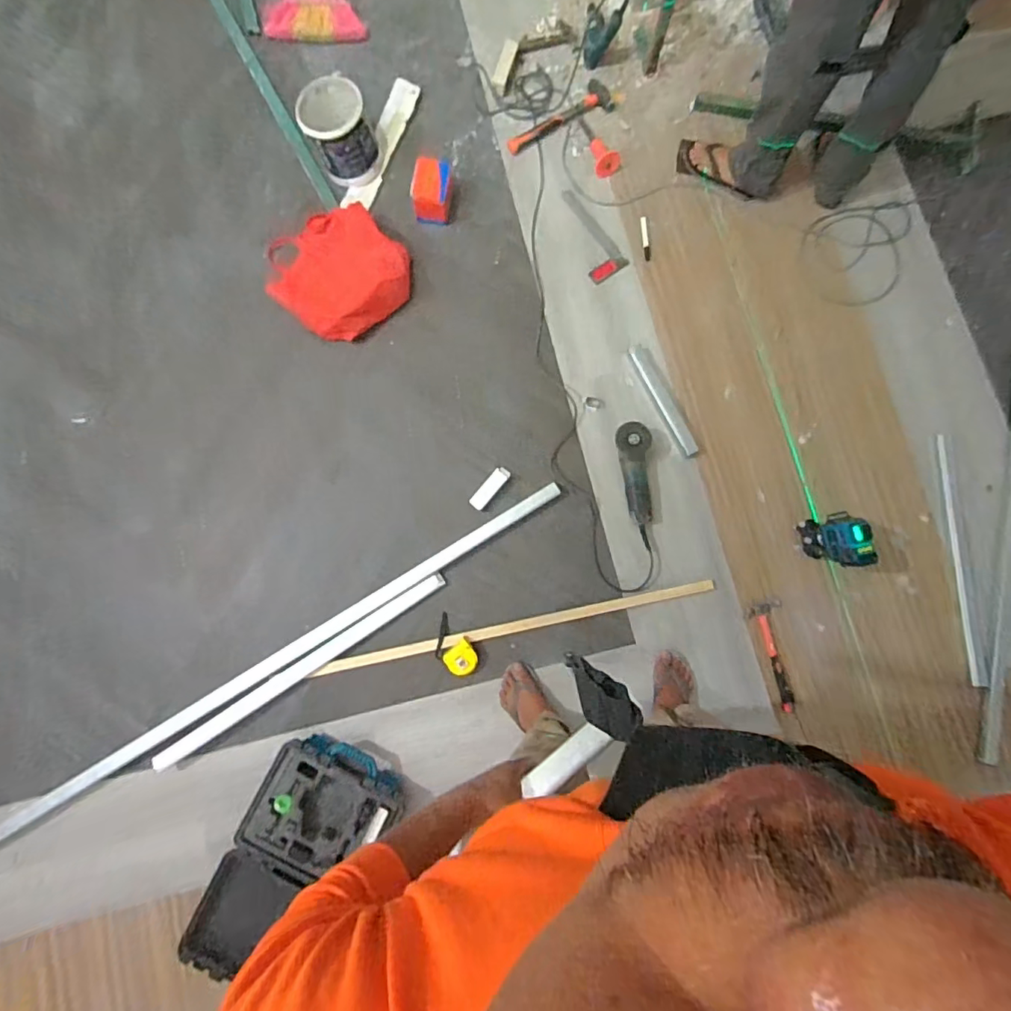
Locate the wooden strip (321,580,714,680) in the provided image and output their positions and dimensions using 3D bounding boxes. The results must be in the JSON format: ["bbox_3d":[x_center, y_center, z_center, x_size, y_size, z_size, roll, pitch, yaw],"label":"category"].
[{"bbox_3d":[0.032,0.323,1.395,1.061,0.020,0.031,-12,85,-3],"label":"wooden strip"}]

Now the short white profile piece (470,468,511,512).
[{"bbox_3d":[-0.042,-0.047,1.447,0.046,0.020,0.133,40,82,4],"label":"short white profile piece"}]

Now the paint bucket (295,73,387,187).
[{"bbox_3d":[-0.458,-1.054,1.486,0.200,0.193,0.193,0,81,-2],"label":"paint bucket"}]

